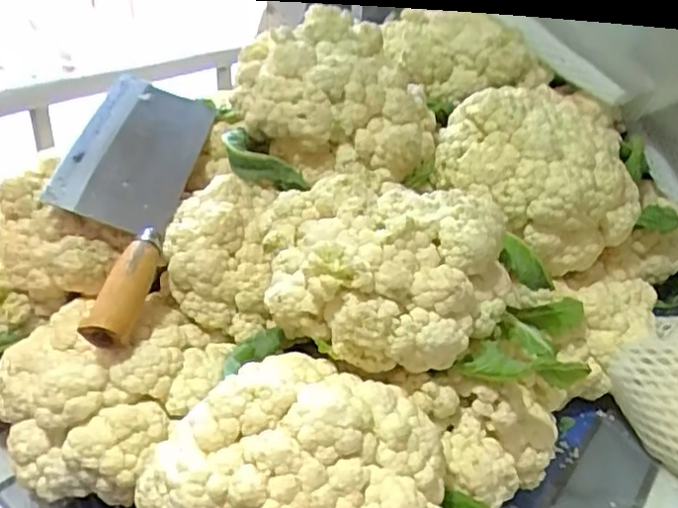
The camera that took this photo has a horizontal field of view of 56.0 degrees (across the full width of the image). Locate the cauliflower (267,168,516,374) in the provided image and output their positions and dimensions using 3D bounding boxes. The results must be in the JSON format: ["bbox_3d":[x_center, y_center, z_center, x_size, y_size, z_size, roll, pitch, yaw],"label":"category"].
[{"bbox_3d":[0.036,0.006,0.467,0.176,0.093,0.143,-1,32,-6],"label":"cauliflower"}]

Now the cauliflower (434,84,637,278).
[{"bbox_3d":[0.187,-0.078,0.602,0.186,0.124,0.156,16,34,20],"label":"cauliflower"}]

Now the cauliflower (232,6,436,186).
[{"bbox_3d":[0.006,-0.145,0.585,0.169,0.105,0.177,14,33,16],"label":"cauliflower"}]

